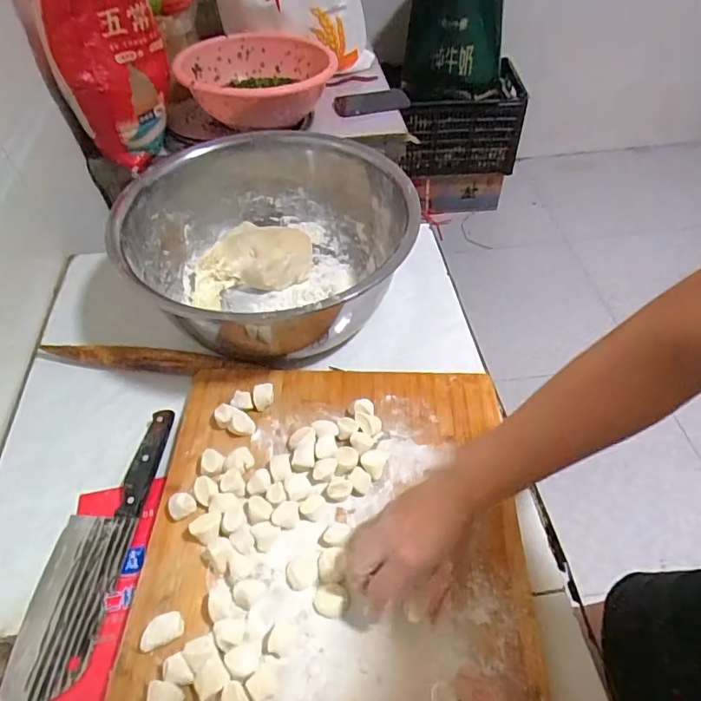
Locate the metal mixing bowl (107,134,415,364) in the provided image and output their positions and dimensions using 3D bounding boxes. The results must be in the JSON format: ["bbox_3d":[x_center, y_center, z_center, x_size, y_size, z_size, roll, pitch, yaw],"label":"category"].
[{"bbox_3d":[-0.109,-0.145,0.724,0.361,0.164,0.393,-1,51,1],"label":"metal mixing bowl"}]

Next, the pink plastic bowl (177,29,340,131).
[{"bbox_3d":[-0.182,-0.527,0.991,0.300,0.105,0.309,-1,51,1],"label":"pink plastic bowl"}]

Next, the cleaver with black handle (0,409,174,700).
[{"bbox_3d":[-0.267,0.194,0.526,0.079,0.017,0.291,2,52,7],"label":"cleaver with black handle"}]

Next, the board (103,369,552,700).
[{"bbox_3d":[-0.020,0.240,0.451,0.364,0.032,0.558,-1,52,5],"label":"board"}]

